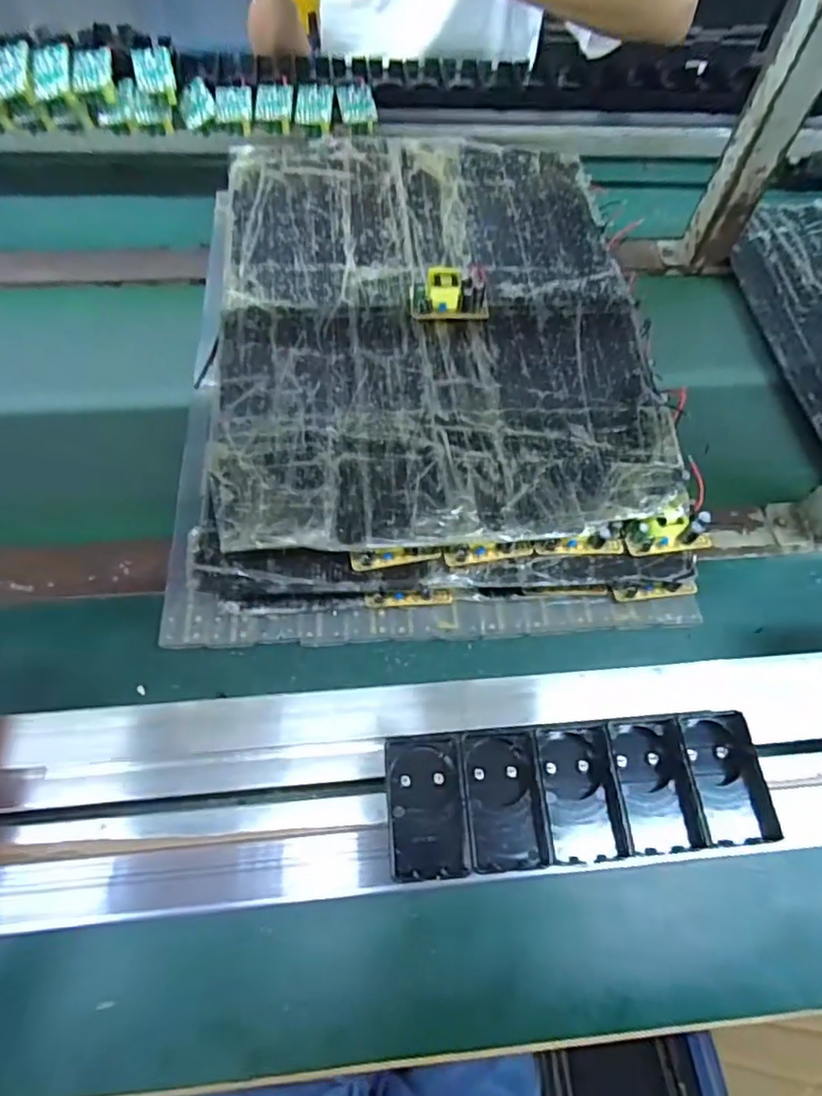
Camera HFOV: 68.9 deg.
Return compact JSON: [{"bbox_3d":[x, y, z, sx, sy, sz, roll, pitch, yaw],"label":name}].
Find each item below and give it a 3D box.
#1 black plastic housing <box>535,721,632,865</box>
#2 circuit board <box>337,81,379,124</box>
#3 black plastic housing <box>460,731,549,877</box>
[{"bbox_3d":[0.094,0.138,0.340,0.040,0.024,0.070,-1,61,-3],"label":"black plastic housing"},{"bbox_3d":[-0.059,-0.480,0.646,0.038,0.008,0.063,-8,66,-7],"label":"circuit board"},{"bbox_3d":[0.052,0.141,0.335,0.043,0.018,0.070,-4,61,-5],"label":"black plastic housing"}]

